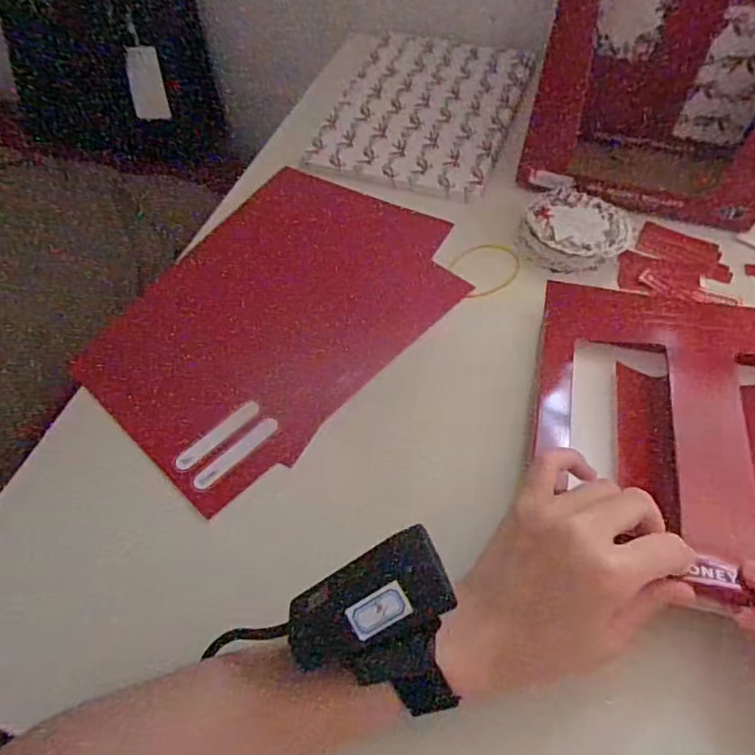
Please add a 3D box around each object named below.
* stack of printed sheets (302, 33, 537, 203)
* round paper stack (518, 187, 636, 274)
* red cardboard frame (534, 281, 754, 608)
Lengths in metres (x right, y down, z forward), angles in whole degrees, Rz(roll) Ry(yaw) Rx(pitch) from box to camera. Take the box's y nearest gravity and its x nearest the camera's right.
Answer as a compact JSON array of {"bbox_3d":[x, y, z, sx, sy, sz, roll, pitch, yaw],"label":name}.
[{"bbox_3d":[0.051,-0.278,0.590,0.174,0.022,0.261,16,54,12],"label":"stack of printed sheets"},{"bbox_3d":[0.160,-0.115,0.465,0.083,0.030,0.075,16,54,12],"label":"round paper stack"},{"bbox_3d":[0.201,0.024,0.358,0.194,0.032,0.233,12,53,9],"label":"red cardboard frame"}]

